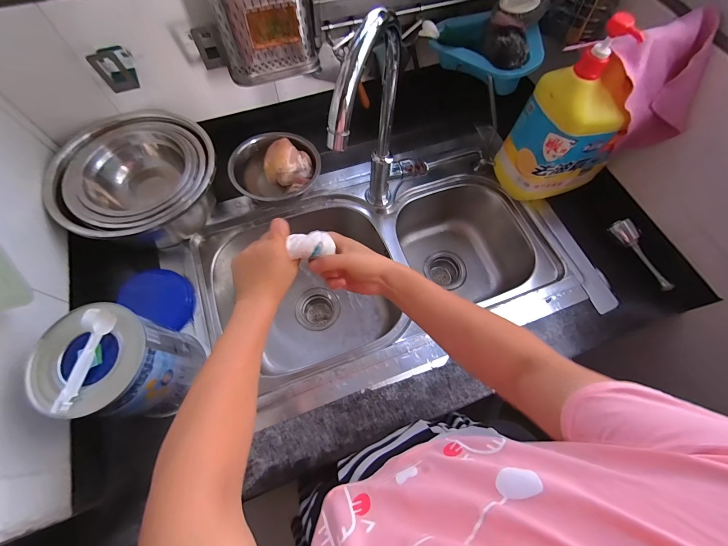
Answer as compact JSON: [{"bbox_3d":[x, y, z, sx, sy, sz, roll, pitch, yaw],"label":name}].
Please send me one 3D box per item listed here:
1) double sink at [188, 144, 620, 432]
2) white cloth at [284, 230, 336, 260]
[{"bbox_3d":[0.054,0.011,0.738,0.747,0.242,0.439,-16,69,-9],"label":"double sink"},{"bbox_3d":[-0.072,-0.039,0.442,0.057,0.021,0.035,-13,69,-8],"label":"white cloth"}]

